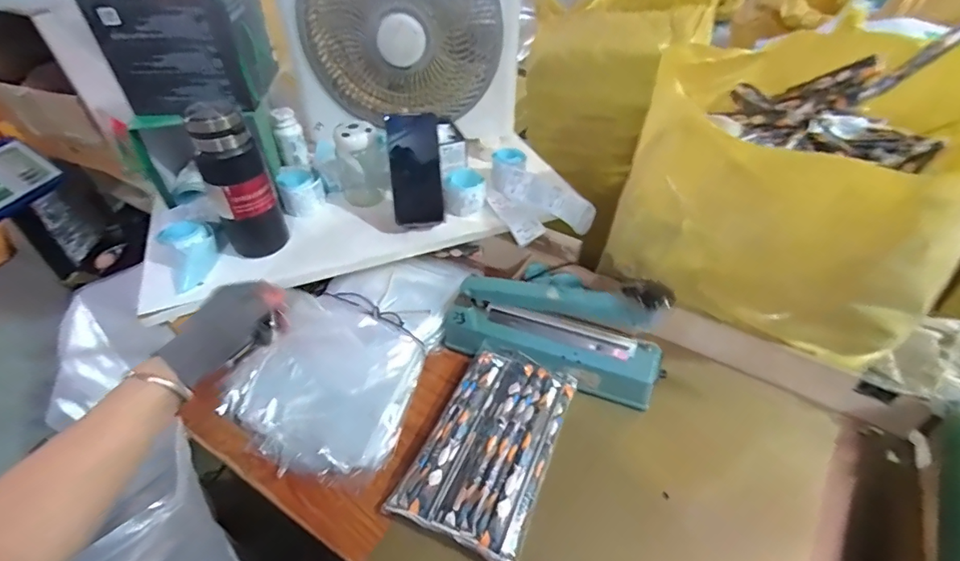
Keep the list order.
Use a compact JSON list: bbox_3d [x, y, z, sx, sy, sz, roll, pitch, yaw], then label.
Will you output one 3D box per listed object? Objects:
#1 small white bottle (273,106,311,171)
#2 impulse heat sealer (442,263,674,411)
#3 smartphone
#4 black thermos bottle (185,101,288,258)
[{"bbox_3d":[-0.339,-0.253,0.835,0.046,0.106,0.034,-13,45,-14],"label":"small white bottle"},{"bbox_3d":[0.101,0.064,0.646,0.308,0.176,0.070,13,45,13],"label":"impulse heat sealer"},{"bbox_3d":[-0.102,-0.172,0.730,0.078,0.164,0.015,-5,17,-6],"label":"smartphone"},{"bbox_3d":[-0.336,-0.132,0.653,0.079,0.208,0.067,-25,49,-25],"label":"black thermos bottle"}]

